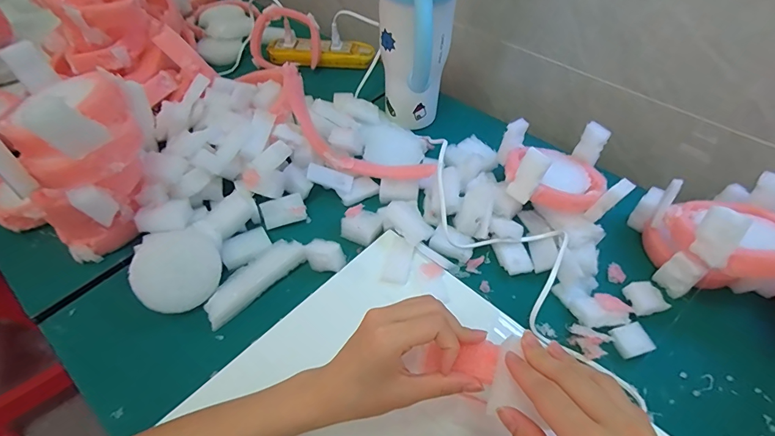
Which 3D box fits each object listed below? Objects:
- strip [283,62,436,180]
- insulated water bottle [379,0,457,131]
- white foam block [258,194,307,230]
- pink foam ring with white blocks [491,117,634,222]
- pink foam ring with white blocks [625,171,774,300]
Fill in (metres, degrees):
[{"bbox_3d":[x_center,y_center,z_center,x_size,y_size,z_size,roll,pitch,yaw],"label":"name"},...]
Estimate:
[{"bbox_3d":[-0.048,-0.092,0.503,0.206,0.079,0.031,34,53,-9],"label":"strip"},{"bbox_3d":[0.041,-0.232,0.494,0.081,0.269,0.130,-22,53,-17],"label":"insulated water bottle"},{"bbox_3d":[-0.123,-0.008,0.487,0.051,0.009,0.034,-12,86,-7],"label":"white foam block"},{"bbox_3d":[0.196,-0.058,0.473,0.124,0.072,0.103,7,50,6],"label":"pink foam ring with white blocks"},{"bbox_3d":[0.345,0.013,0.421,0.114,0.111,0.121,0,50,0],"label":"pink foam ring with white blocks"}]

